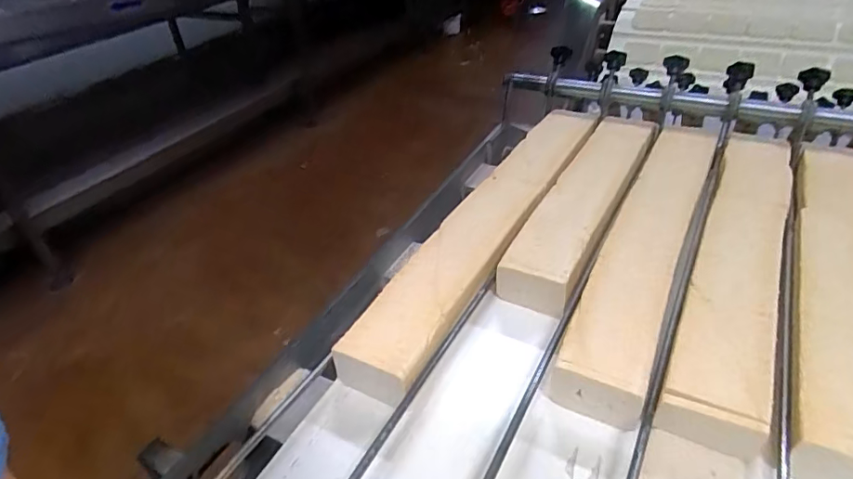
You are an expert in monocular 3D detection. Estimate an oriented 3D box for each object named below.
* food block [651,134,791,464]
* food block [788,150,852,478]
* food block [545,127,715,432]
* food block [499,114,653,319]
[{"bbox_3d":[0.330,0.013,0.550,0.082,0.065,0.482,17,41,25],"label":"food block"},{"bbox_3d":[0.399,0.036,0.504,0.079,0.057,0.441,15,43,24],"label":"food block"},{"bbox_3d":[0.254,-0.009,0.588,0.081,0.062,0.477,16,41,24],"label":"food block"},{"bbox_3d":[0.203,-0.049,0.656,0.084,0.058,0.358,19,42,27],"label":"food block"}]

